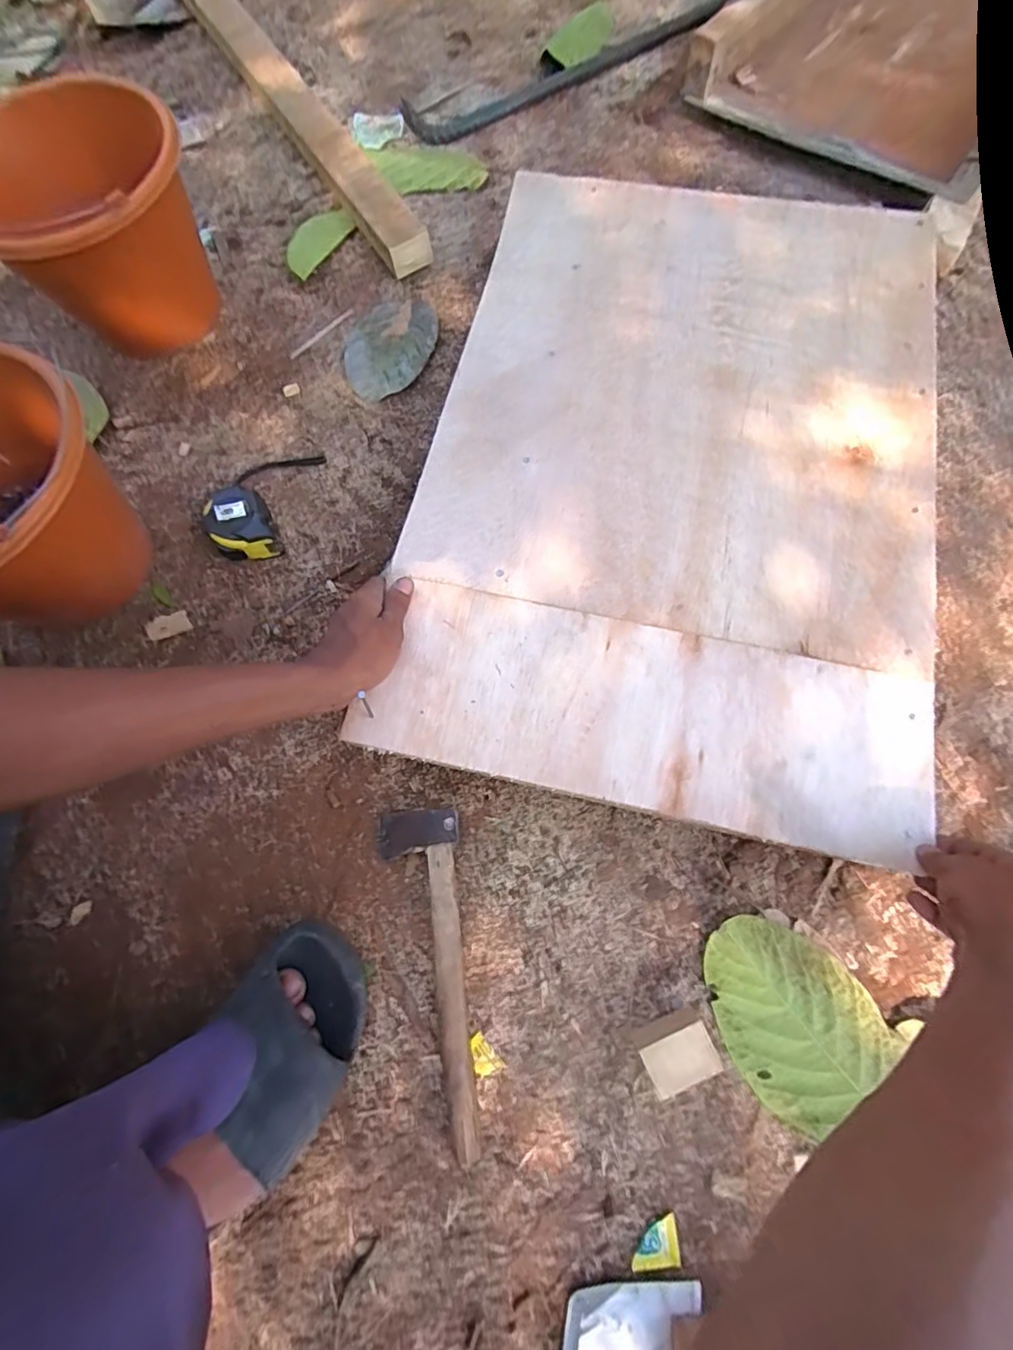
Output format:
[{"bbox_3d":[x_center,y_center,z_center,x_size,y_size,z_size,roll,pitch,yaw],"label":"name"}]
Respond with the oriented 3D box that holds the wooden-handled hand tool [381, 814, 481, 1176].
[{"bbox_3d":[-0.068,0.244,0.449,0.072,0.031,0.254,-6,74,0],"label":"wooden-handled hand tool"}]

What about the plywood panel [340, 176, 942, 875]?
[{"bbox_3d":[0.171,-0.219,0.533,0.480,0.013,0.691,12,74,5],"label":"plywood panel"}]

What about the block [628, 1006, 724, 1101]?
[{"bbox_3d":[0.133,0.295,0.424,0.055,0.040,0.041,-21,74,-5],"label":"block"}]

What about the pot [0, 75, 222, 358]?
[{"bbox_3d":[-0.451,-0.484,0.604,0.234,0.178,0.212,-27,75,-6],"label":"pot"}]

